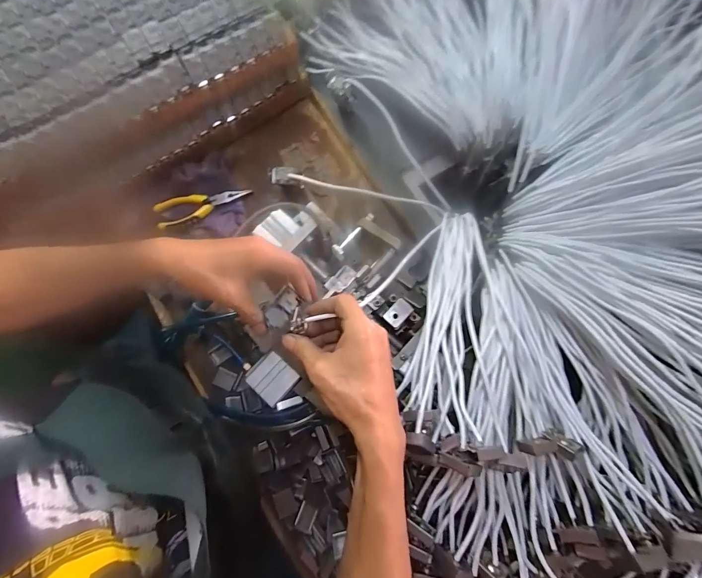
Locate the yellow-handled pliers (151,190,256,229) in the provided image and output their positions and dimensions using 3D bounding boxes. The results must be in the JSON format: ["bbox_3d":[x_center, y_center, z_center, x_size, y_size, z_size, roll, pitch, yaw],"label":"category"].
[{"bbox_3d":[-0.230,-0.131,0.534,0.144,0.023,0.038,-19,79,-3],"label":"yellow-handled pliers"}]

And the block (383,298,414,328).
[{"bbox_3d":[0.058,0.030,0.419,0.023,0.005,0.034,43,83,9],"label":"block"}]

